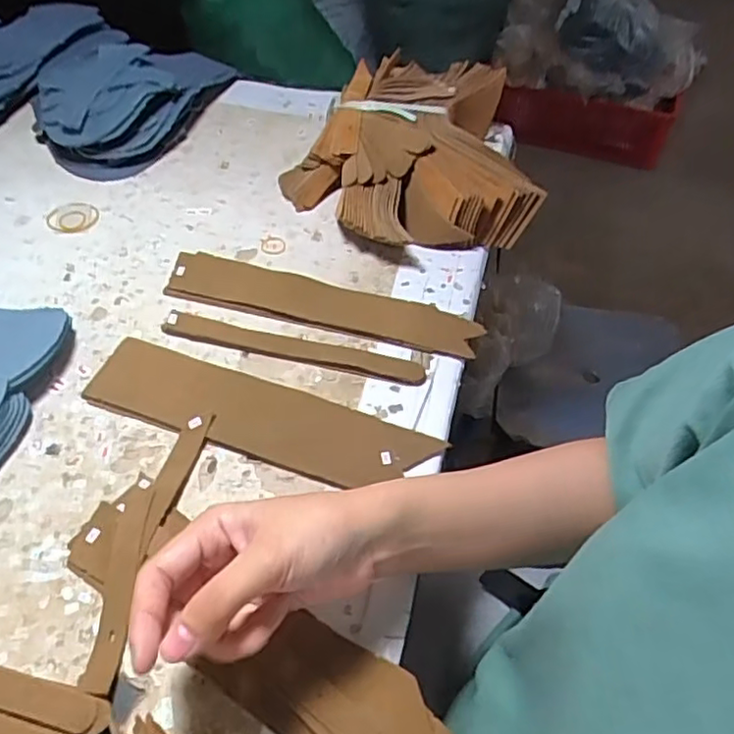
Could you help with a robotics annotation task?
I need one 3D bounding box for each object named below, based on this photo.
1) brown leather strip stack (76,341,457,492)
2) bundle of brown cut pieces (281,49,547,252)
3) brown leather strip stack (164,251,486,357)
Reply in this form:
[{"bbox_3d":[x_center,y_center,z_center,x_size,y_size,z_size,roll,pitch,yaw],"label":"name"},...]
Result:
[{"bbox_3d":[-0.075,0.032,0.439,0.237,0.006,0.057,17,52,10],"label":"brown leather strip stack"},{"bbox_3d":[0.031,-0.190,0.575,0.198,0.069,0.217,-3,51,-6],"label":"bundle of brown cut pieces"},{"bbox_3d":[-0.036,-0.051,0.501,0.241,0.010,0.049,13,51,8],"label":"brown leather strip stack"}]

